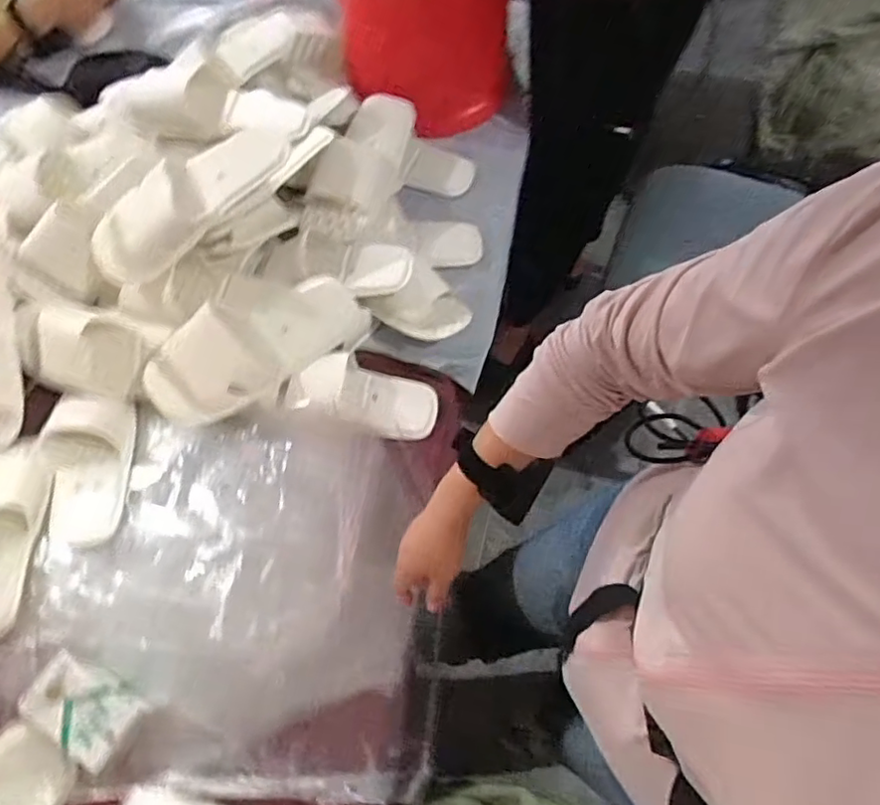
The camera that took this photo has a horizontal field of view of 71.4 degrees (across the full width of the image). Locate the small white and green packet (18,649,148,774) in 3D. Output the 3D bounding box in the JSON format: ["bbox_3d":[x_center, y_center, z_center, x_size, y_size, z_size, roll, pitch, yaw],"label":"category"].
[{"bbox_3d":[-0.368,0.314,0.632,0.110,0.041,0.070,27,68,12],"label":"small white and green packet"}]

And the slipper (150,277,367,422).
[{"bbox_3d":[-0.243,-0.084,0.791,0.283,0.077,0.133,-34,108,-17],"label":"slipper"}]

